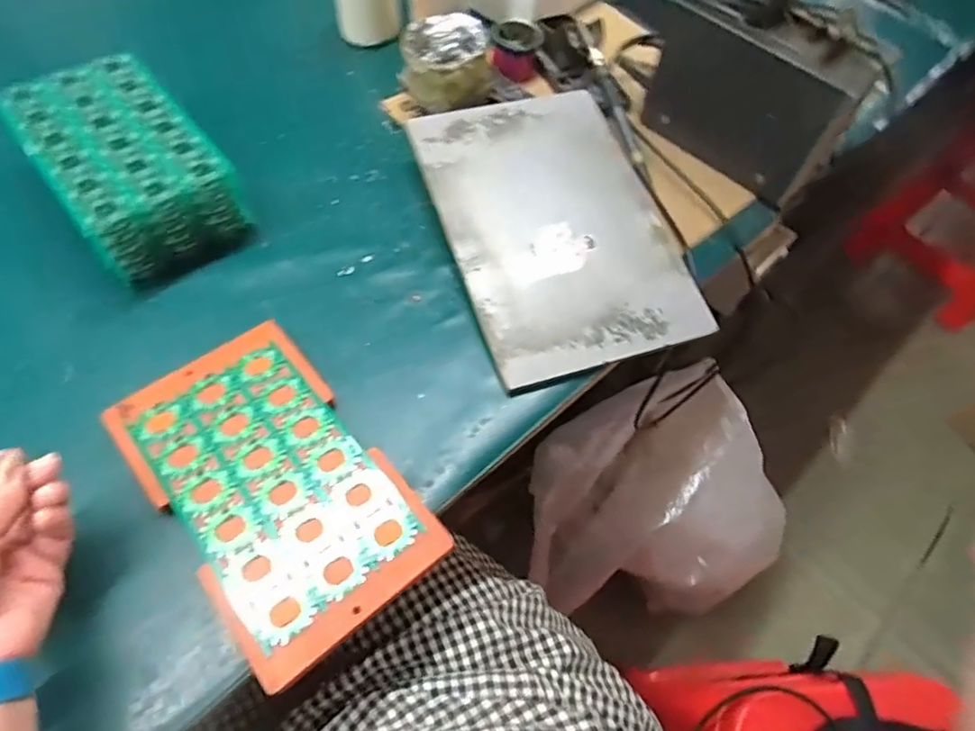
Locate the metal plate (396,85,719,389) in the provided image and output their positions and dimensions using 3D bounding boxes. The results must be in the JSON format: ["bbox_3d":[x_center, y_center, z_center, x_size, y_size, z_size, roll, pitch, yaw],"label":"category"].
[{"bbox_3d":[0.064,-0.136,0.563,0.203,0.012,0.298,-14,67,-15],"label":"metal plate"}]

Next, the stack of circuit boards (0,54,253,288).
[{"bbox_3d":[-0.321,-0.178,0.542,0.118,0.076,0.198,-34,69,-24],"label":"stack of circuit boards"}]

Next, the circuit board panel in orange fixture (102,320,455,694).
[{"bbox_3d":[-0.151,0.079,0.423,0.137,0.006,0.236,-34,66,-23],"label":"circuit board panel in orange fixture"}]

